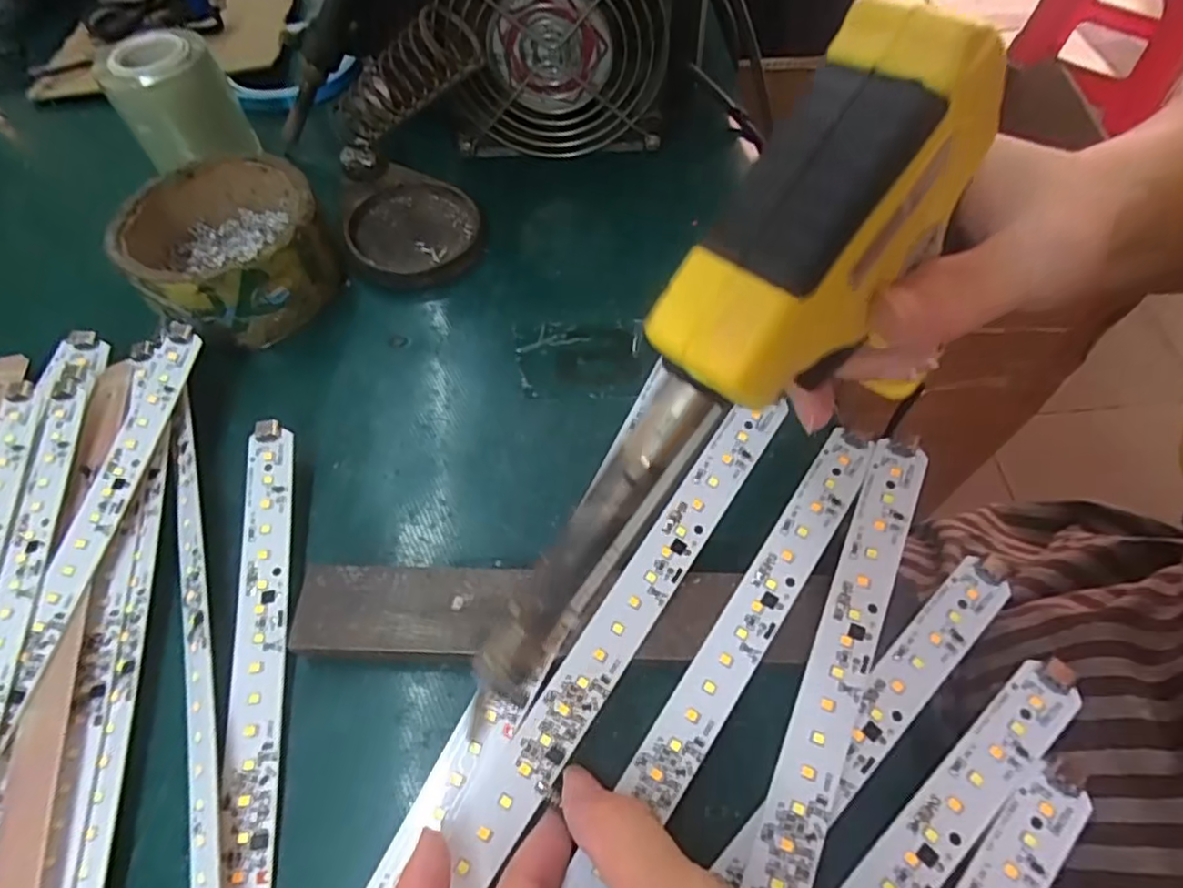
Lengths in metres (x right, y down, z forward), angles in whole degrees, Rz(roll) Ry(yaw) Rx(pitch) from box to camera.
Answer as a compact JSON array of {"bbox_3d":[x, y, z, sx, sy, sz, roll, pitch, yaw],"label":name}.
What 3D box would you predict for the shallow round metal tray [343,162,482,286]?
[{"bbox_3d":[-0.091,-0.110,0.324,0.063,0.017,0.076,-34,64,-17],"label":"shallow round metal tray"}]

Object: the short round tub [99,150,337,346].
[{"bbox_3d":[-0.169,-0.091,0.299,0.081,0.042,0.081,-1,59,1],"label":"short round tub"}]

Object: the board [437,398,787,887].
[{"bbox_3d":[-0.015,0.091,0.195,0.023,0.008,0.273,30,70,18],"label":"board"}]

